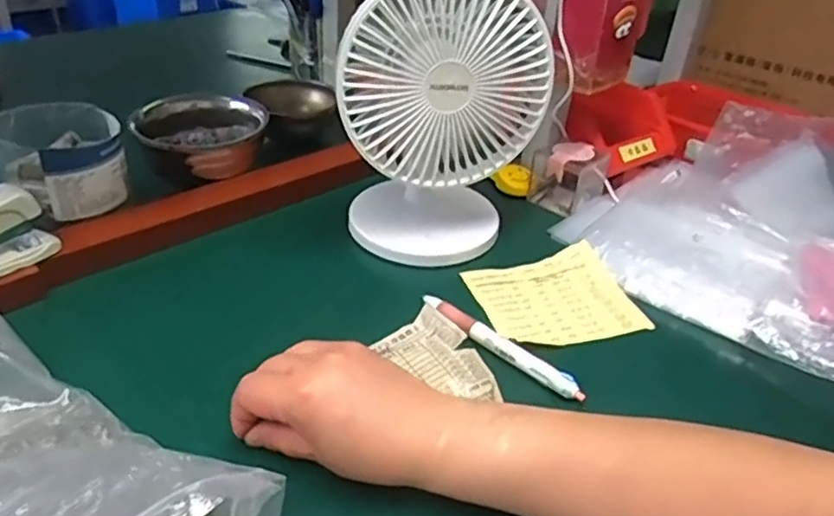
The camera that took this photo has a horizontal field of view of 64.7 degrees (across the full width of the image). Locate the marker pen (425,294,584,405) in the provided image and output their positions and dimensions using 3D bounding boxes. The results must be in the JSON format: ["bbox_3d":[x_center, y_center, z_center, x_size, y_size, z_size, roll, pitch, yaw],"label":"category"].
[{"bbox_3d":[0.058,0.062,0.472,0.139,0.015,0.012,30,41,32],"label":"marker pen"}]

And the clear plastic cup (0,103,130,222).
[{"bbox_3d":[-0.302,-0.086,0.562,0.099,0.063,0.110,-16,39,-29],"label":"clear plastic cup"}]

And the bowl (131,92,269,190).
[{"bbox_3d":[-0.210,-0.118,0.637,0.110,0.054,0.110,3,34,-2],"label":"bowl"}]

